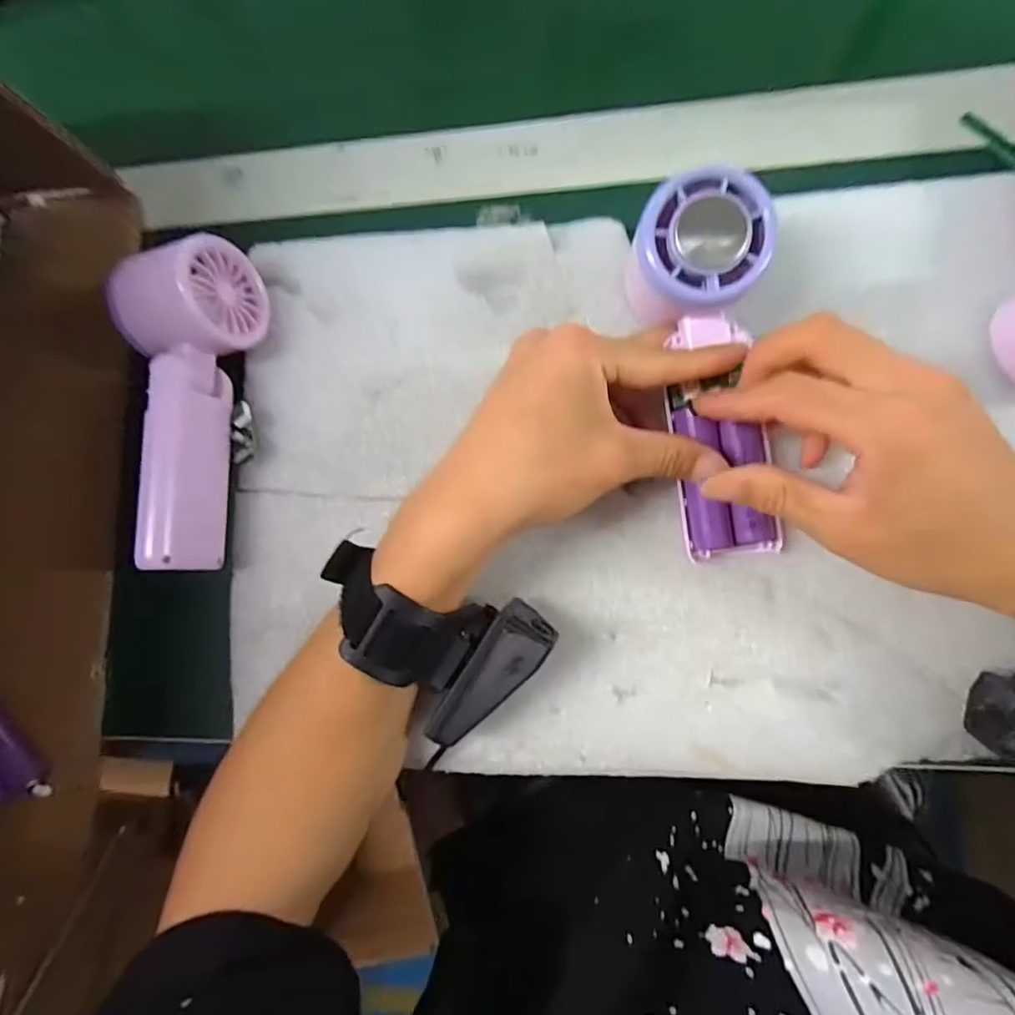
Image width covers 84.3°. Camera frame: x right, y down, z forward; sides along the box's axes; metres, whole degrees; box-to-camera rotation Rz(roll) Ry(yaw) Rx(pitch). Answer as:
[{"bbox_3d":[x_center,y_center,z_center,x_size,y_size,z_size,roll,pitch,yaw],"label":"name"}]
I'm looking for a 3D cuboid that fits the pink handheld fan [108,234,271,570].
[{"bbox_3d":[-0.167,-0.052,0.285,0.060,0.053,0.165,2,85,7],"label":"pink handheld fan"}]

